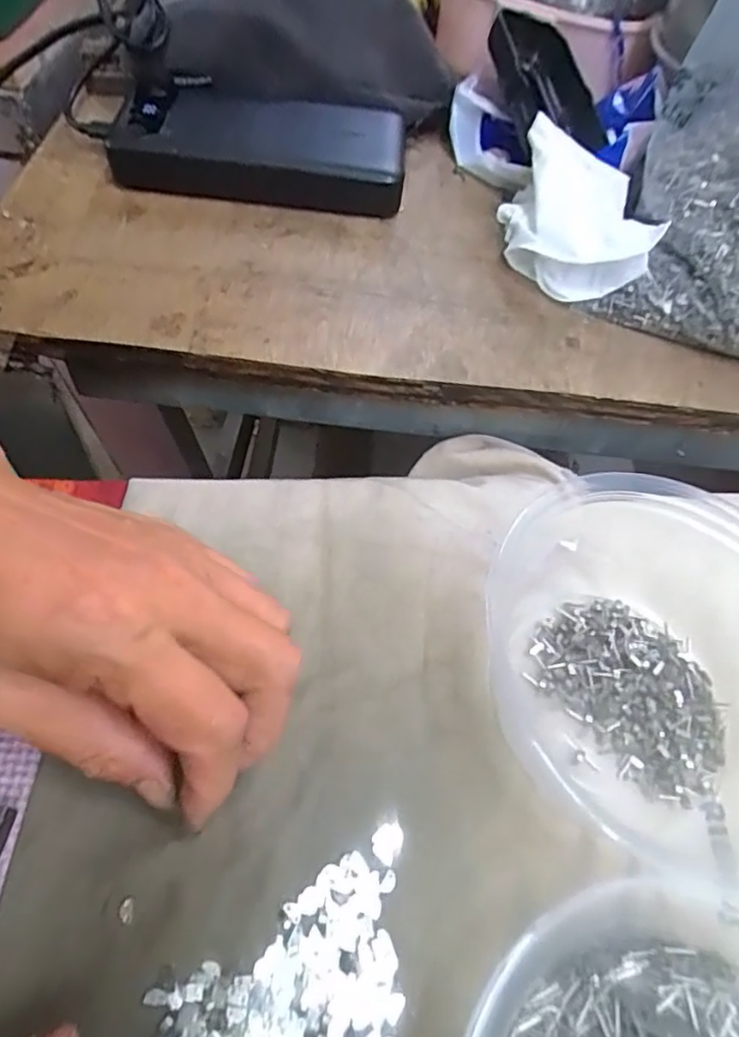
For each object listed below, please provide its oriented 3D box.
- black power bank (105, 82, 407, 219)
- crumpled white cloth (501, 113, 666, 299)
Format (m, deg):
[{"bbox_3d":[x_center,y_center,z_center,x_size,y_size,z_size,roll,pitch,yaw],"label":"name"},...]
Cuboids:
[{"bbox_3d":[-0.064,-0.209,0.341,0.162,0.027,0.076,6,61,0],"label":"black power bank"},{"bbox_3d":[0.105,-0.152,0.313,0.075,0.047,0.073,20,58,7],"label":"crumpled white cloth"}]

